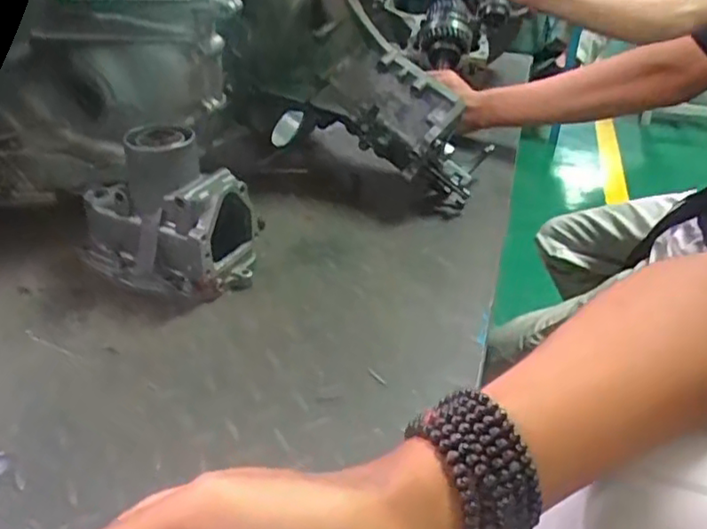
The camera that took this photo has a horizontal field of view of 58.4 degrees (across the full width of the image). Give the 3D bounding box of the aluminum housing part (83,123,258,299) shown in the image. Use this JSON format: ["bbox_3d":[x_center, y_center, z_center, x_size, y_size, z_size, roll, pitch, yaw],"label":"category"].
[{"bbox_3d":[-0.184,-0.053,0.601,0.172,0.137,0.094,6,33,8],"label":"aluminum housing part"}]

